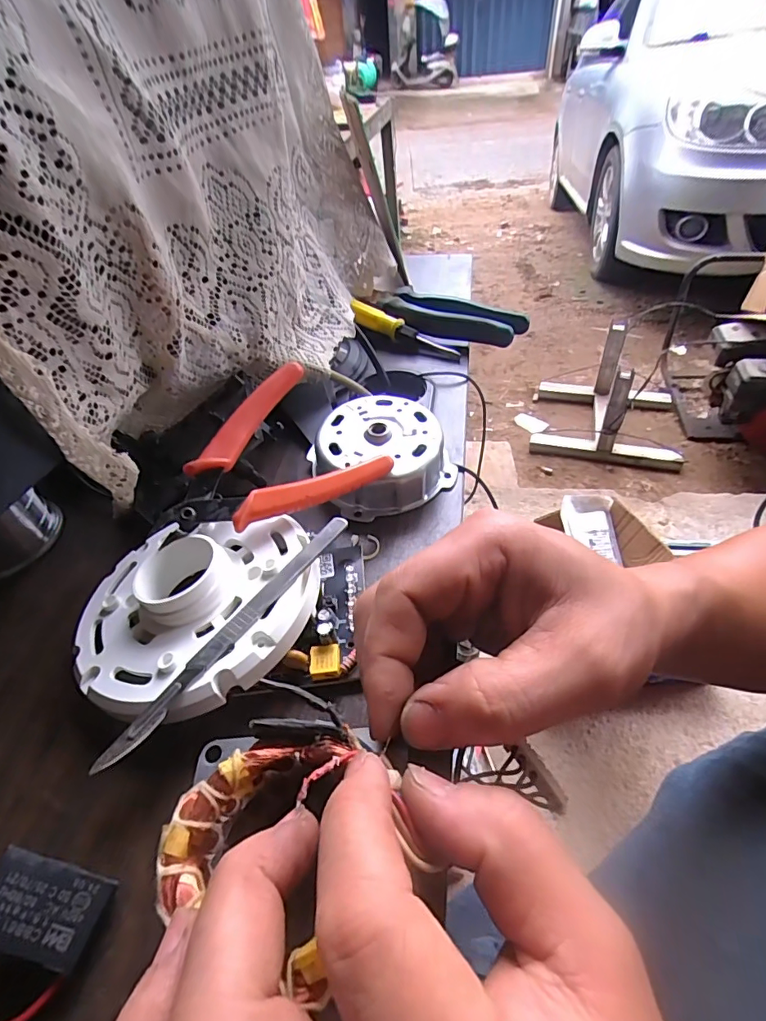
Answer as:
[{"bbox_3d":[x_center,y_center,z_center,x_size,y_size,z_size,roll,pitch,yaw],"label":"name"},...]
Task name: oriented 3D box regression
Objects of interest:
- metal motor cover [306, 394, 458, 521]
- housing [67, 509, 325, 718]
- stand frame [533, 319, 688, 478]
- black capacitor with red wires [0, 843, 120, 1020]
[{"bbox_3d":[-0.002,-0.035,0.295,0.076,0.034,0.075,-28,49,-21],"label":"metal motor cover"},{"bbox_3d":[-0.087,0.046,0.223,0.110,0.036,0.096,-2,45,4],"label":"housing"},{"bbox_3d":[0.774,-0.396,1.628,0.479,0.270,0.461,12,48,17],"label":"stand frame"},{"bbox_3d":[-0.166,0.140,0.143,0.156,0.027,0.059,-6,45,-1],"label":"black capacitor with red wires"}]

